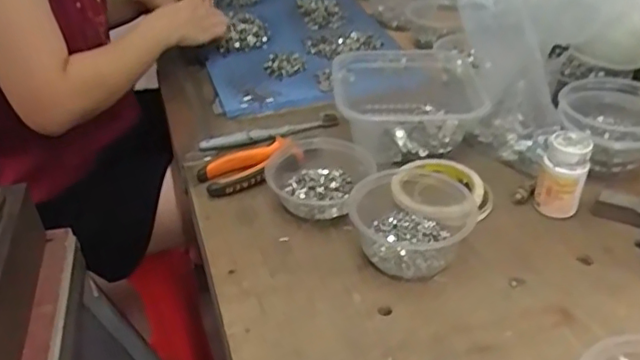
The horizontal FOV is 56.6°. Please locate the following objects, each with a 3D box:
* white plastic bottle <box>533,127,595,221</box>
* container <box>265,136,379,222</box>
[{"bbox_3d":[0.250,-0.005,0.614,0.044,0.084,0.043,14,39,21],"label":"white plastic bottle"},{"bbox_3d":[-0.002,-0.002,0.651,0.117,0.047,0.119,4,37,9],"label":"container"}]

